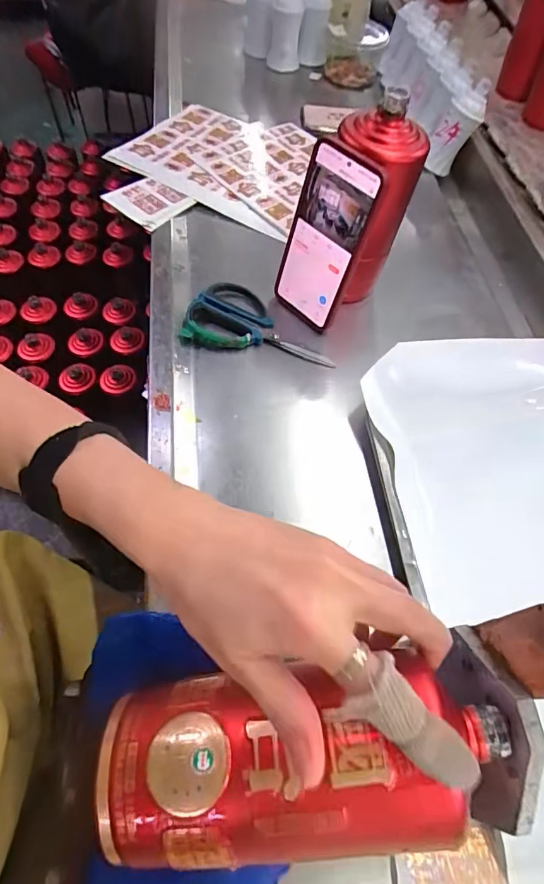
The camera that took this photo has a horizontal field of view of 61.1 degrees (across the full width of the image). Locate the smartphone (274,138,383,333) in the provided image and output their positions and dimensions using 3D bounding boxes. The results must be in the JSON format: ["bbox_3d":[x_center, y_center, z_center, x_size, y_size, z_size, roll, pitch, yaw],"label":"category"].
[{"bbox_3d":[0.048,-0.200,0.464,0.082,0.162,0.012,43,51,20],"label":"smartphone"}]

